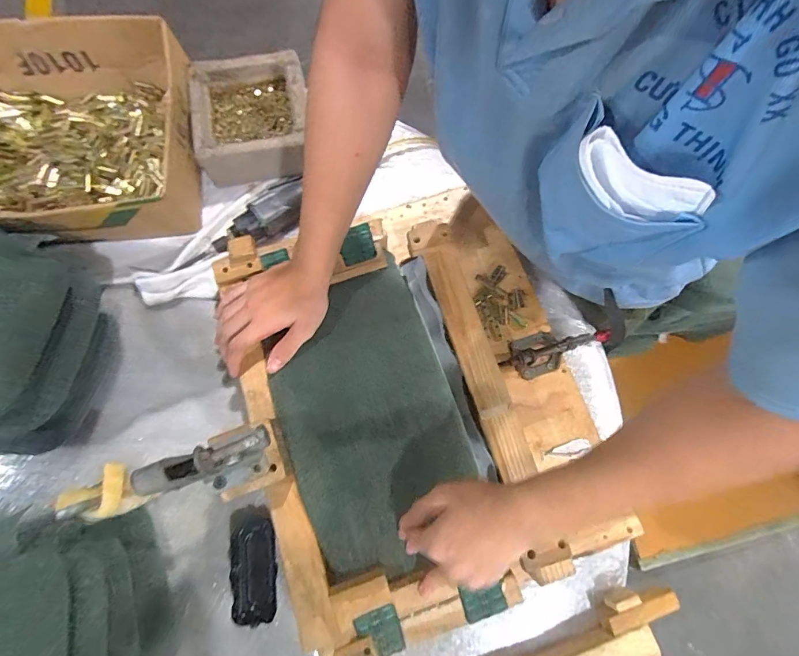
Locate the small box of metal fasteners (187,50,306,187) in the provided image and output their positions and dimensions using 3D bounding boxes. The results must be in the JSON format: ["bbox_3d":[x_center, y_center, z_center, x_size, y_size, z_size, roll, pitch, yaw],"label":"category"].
[{"bbox_3d":[-0.218,-0.319,0.638,0.165,0.073,0.167,-9,76,-3],"label":"small box of metal fasteners"}]

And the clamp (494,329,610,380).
[{"bbox_3d":[0.214,0.025,0.581,0.166,0.034,0.057,-22,77,-7],"label":"clamp"}]

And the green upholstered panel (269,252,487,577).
[{"bbox_3d":[-0.038,0.102,0.517,0.204,0.029,0.338,-19,77,-6],"label":"green upholstered panel"}]

